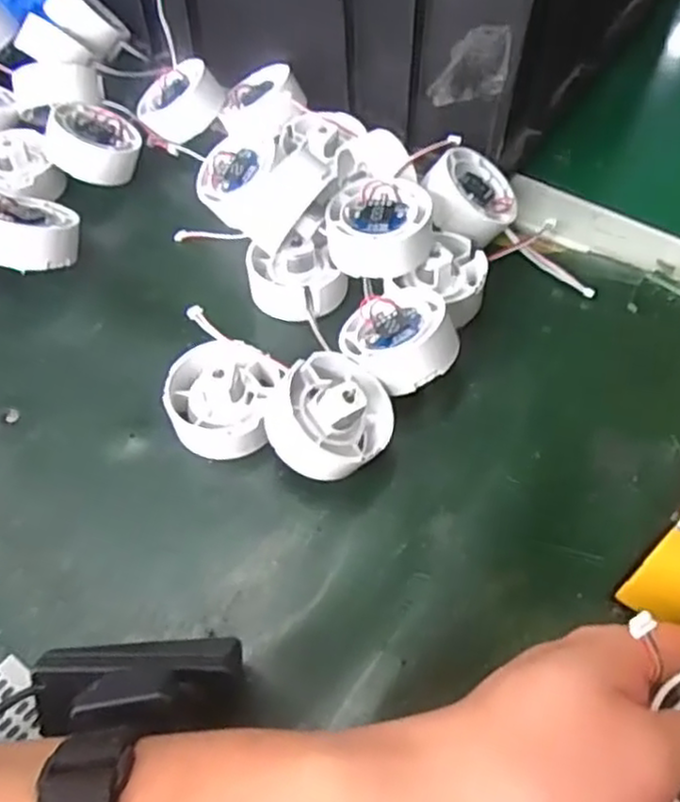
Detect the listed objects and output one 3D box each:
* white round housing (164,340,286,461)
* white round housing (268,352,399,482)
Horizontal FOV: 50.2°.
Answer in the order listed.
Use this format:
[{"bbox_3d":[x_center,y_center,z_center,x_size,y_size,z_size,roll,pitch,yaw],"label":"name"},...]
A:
[{"bbox_3d":[-0.054,0.000,0.352,0.054,0.037,0.056,-1,54,2],"label":"white round housing"},{"bbox_3d":[-0.006,0.008,0.336,0.054,0.039,0.059,-1,54,2],"label":"white round housing"}]

